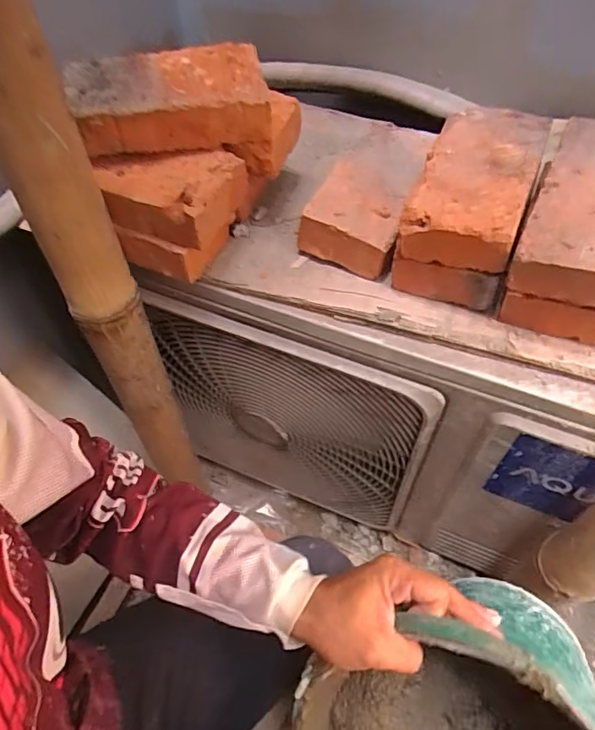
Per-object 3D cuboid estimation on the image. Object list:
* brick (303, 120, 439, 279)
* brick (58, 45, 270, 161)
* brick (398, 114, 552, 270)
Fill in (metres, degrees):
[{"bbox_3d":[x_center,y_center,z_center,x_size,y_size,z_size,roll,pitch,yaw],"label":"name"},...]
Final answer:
[{"bbox_3d":[0.080,-0.190,0.579,0.100,0.069,0.196,16,54,13],"label":"brick"},{"bbox_3d":[-0.122,-0.257,0.501,0.176,0.056,0.092,-9,53,-6],"label":"brick"},{"bbox_3d":[0.172,-0.176,0.503,0.100,0.061,0.184,18,55,15],"label":"brick"}]

